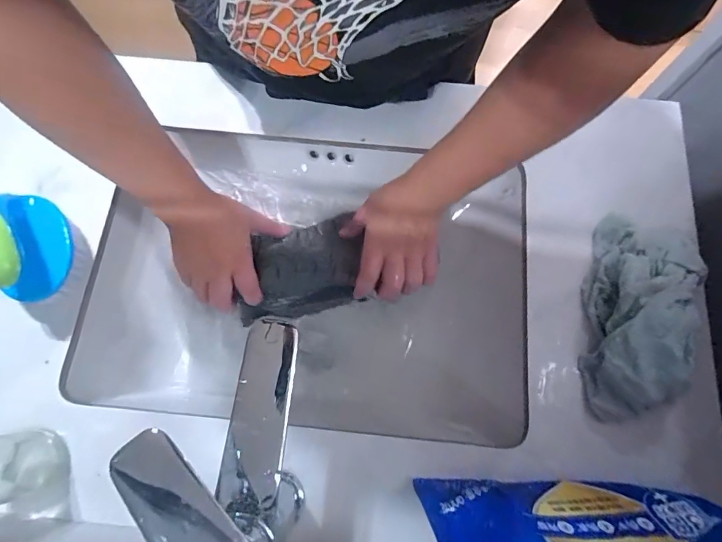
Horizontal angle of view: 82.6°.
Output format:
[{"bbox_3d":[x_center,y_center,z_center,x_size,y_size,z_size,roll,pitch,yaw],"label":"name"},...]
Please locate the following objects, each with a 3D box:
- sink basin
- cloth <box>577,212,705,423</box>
[{"bbox_3d":[-0.056,0.014,0.491,0.452,0.131,0.314,4,74,1],"label":"sink basin"},{"bbox_3d":[0.262,0.038,0.382,0.092,0.054,0.202,20,75,6],"label":"cloth"}]

